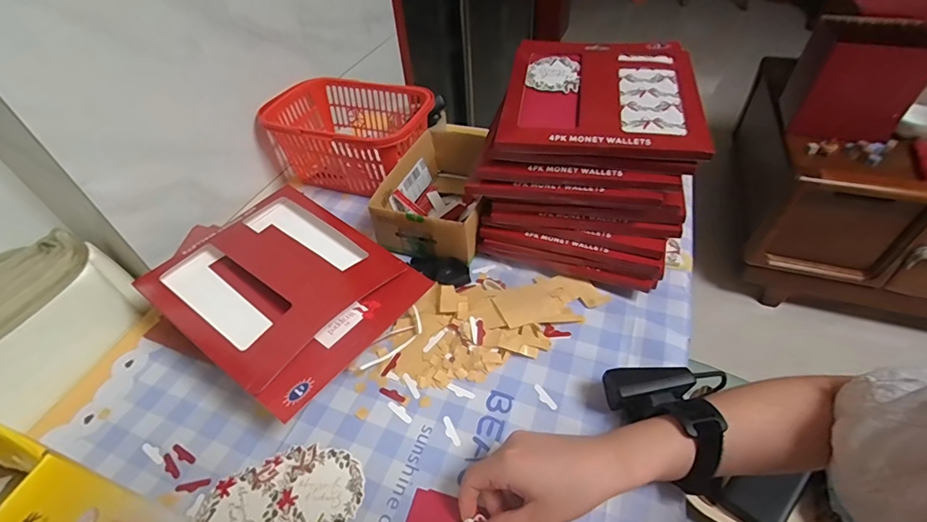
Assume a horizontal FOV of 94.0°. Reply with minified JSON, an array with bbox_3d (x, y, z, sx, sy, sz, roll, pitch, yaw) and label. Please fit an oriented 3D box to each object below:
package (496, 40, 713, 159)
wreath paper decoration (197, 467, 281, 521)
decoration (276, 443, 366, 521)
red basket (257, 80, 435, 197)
[{"bbox_3d":[0.147,-0.188,0.468,0.188,0.034,0.217,6,47,10],"label":"package"},{"bbox_3d":[-0.184,0.205,0.349,0.066,0.004,0.065,-2,45,2],"label":"wreath paper decoration"},{"bbox_3d":[-0.116,0.191,0.357,0.065,0.004,0.068,8,46,12],"label":"decoration"},{"bbox_3d":[-0.162,-0.179,0.632,0.228,0.107,0.153,10,47,15],"label":"red basket"}]

